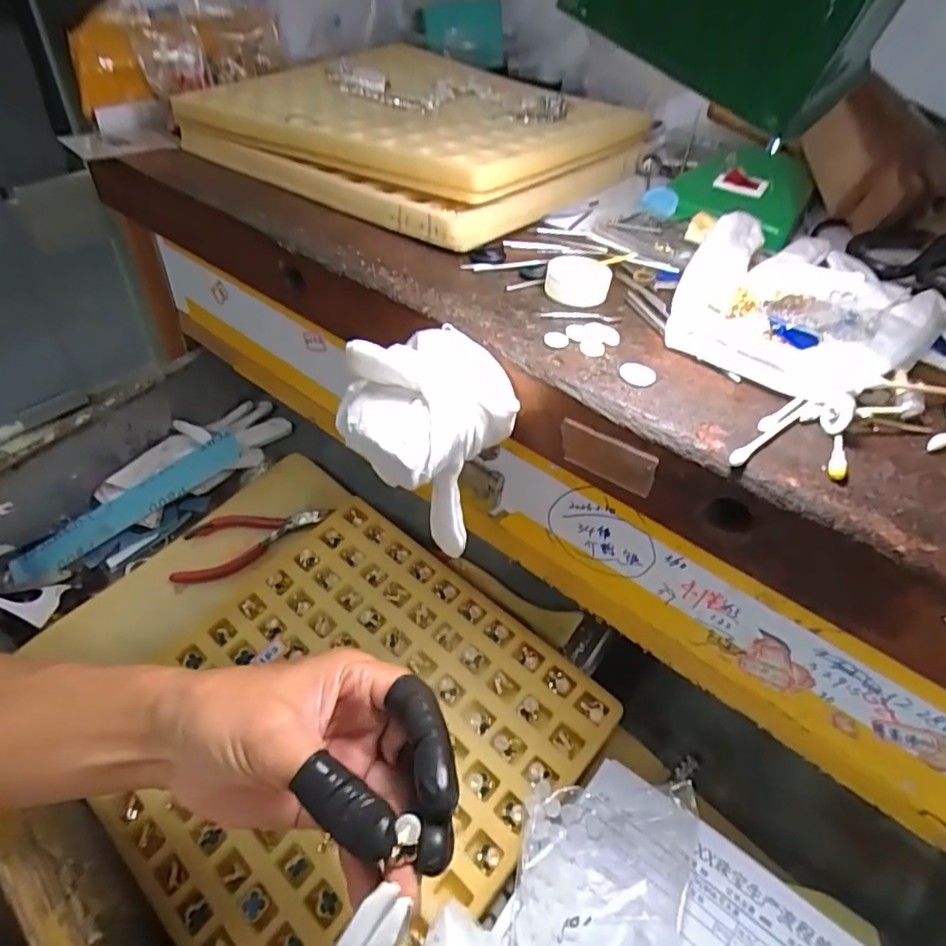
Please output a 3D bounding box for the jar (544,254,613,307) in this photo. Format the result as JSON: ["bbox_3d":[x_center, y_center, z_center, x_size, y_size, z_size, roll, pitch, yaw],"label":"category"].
[{"bbox_3d":[0.053,-0.097,0.290,0.032,0.016,0.025,15,44,8],"label":"jar"}]

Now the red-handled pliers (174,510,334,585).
[{"bbox_3d":[-0.176,0.056,0.465,0.123,0.008,0.054,-8,57,-2],"label":"red-handled pliers"}]

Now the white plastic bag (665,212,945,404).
[{"bbox_3d":[0.166,-0.089,0.291,0.114,0.021,0.155,35,50,26],"label":"white plastic bag"}]

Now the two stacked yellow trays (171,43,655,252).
[{"bbox_3d":[-0.031,-0.251,0.416,0.249,0.039,0.235,29,48,22],"label":"two stacked yellow trays"}]

